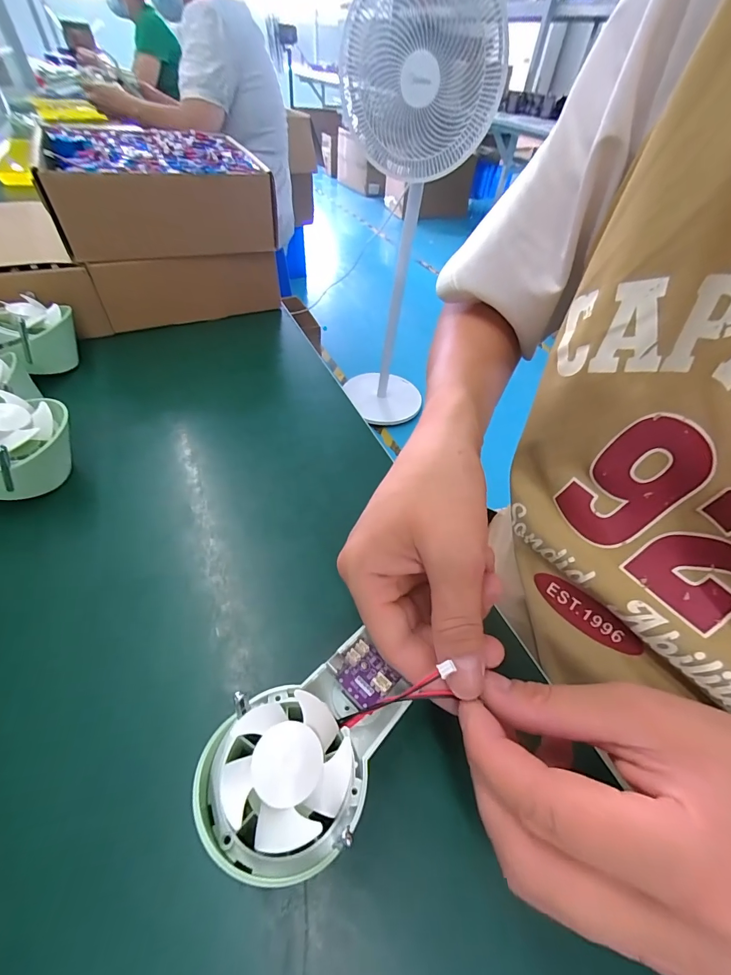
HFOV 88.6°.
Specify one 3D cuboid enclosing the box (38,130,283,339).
[{"bbox_3d":[-0.222,-0.301,0.437,0.204,0.146,0.176,-14,51,-15],"label":"box"}]

